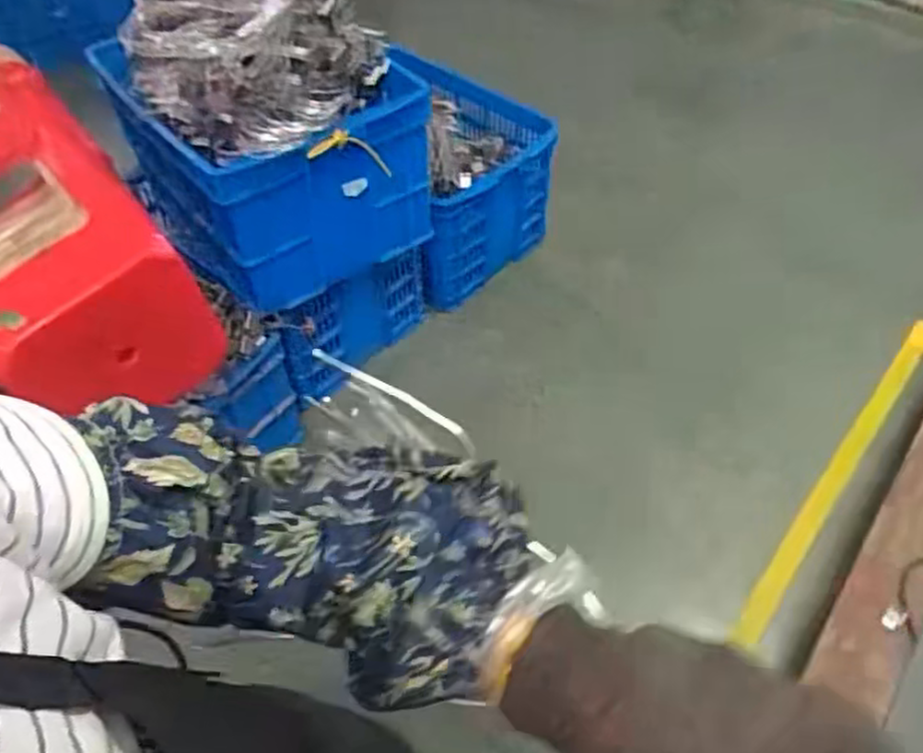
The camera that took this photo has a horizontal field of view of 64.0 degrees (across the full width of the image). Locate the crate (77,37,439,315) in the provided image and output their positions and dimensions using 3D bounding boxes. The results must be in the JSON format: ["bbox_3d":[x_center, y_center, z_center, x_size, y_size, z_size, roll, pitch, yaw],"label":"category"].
[{"bbox_3d":[-0.380,-0.436,1.447,0.437,0.319,0.513,-33,57,-23],"label":"crate"}]

